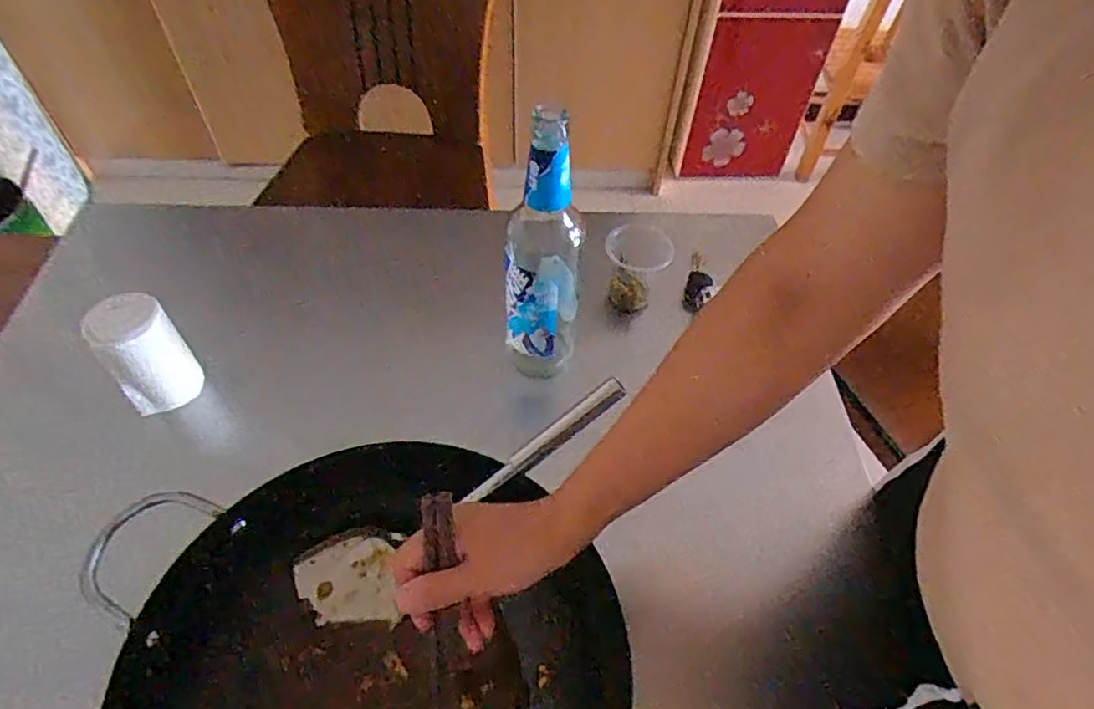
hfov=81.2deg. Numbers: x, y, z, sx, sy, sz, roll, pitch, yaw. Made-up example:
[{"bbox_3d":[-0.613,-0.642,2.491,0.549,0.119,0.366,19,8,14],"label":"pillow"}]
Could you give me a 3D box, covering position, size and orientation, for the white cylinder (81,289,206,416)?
[{"bbox_3d":[-0.356,0.000,0.569,0.065,0.101,0.050,-34,62,-24],"label":"white cylinder"}]

